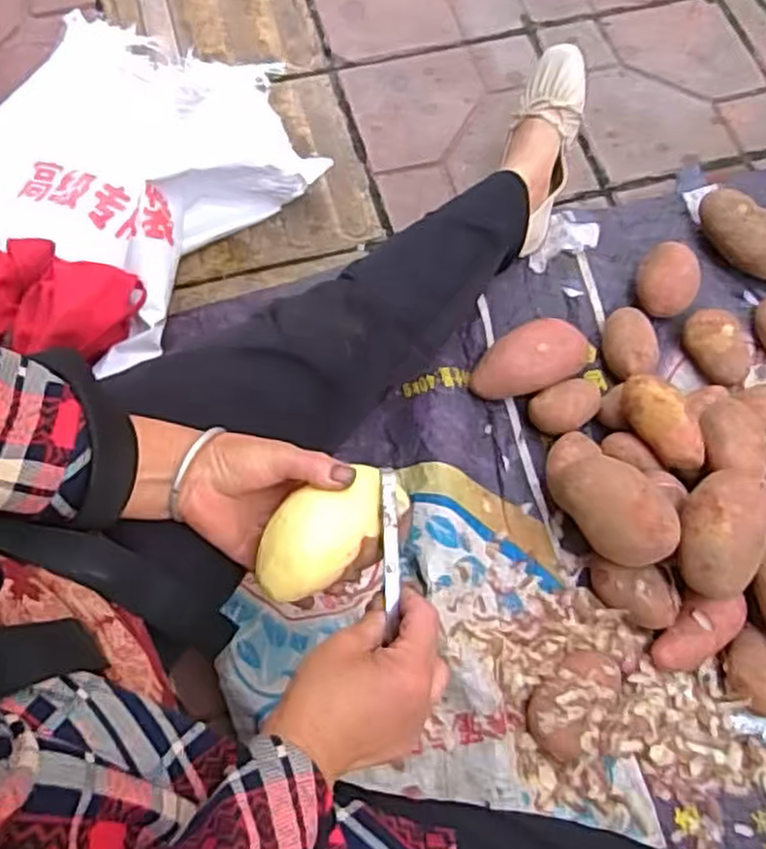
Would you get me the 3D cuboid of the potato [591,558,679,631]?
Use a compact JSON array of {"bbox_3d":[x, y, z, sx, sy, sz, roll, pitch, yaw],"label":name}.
[{"bbox_3d":[0.261,0.173,0.772,0.095,0.044,0.056,27,72,11],"label":"potato"}]

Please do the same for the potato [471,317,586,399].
[{"bbox_3d":[0.169,-0.072,0.863,0.137,0.056,0.079,-27,71,-9],"label":"potato"}]

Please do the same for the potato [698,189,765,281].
[{"bbox_3d":[0.462,-0.232,0.926,0.149,0.065,0.074,37,74,13],"label":"potato"}]

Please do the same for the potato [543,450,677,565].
[{"bbox_3d":[0.231,0.083,0.756,0.077,0.071,0.143,-42,74,-13],"label":"potato"}]

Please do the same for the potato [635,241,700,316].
[{"bbox_3d":[0.348,-0.176,0.907,0.066,0.055,0.090,7,70,4],"label":"potato"}]

